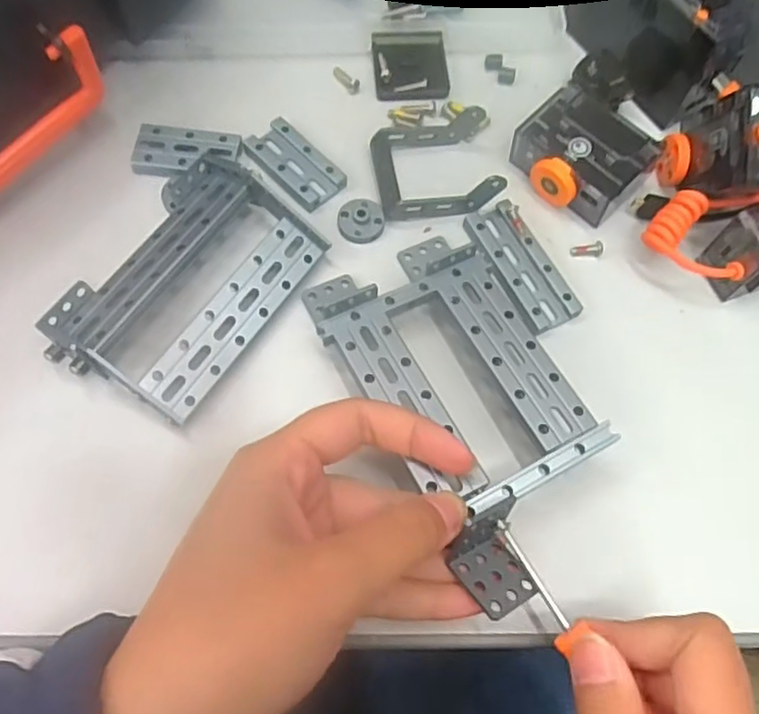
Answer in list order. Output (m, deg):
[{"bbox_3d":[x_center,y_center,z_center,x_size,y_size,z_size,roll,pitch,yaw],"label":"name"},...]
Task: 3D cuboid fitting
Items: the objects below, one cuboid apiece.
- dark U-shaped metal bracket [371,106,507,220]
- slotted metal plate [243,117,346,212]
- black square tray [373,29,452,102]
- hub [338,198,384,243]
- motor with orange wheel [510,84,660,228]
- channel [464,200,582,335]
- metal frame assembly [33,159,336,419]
[{"bbox_3d":[0.026,-0.092,0.307,0.055,0.018,0.048,-8,68,-6],"label":"dark U-shaped metal bracket"},{"bbox_3d":[-0.041,-0.091,0.311,0.027,0.013,0.048,-38,74,-17],"label":"slotted metal plate"},{"bbox_3d":[0.016,-0.152,0.337,0.037,0.004,0.043,-3,68,-4],"label":"black square tray"},{"bbox_3d":[-0.008,-0.063,0.300,0.021,0.005,0.021,1,67,-3],"label":"hub"},{"bbox_3d":[0.094,-0.095,0.307,0.048,0.025,0.054,-40,75,-17],"label":"motor with orange wheel"},{"bbox_3d":[0.064,-0.041,0.294,0.026,0.010,0.063,-25,71,-13],"label":"channel"},{"bbox_3d":[-0.079,-0.031,0.272,0.068,0.037,0.107,31,69,10],"label":"metal frame assembly"}]

